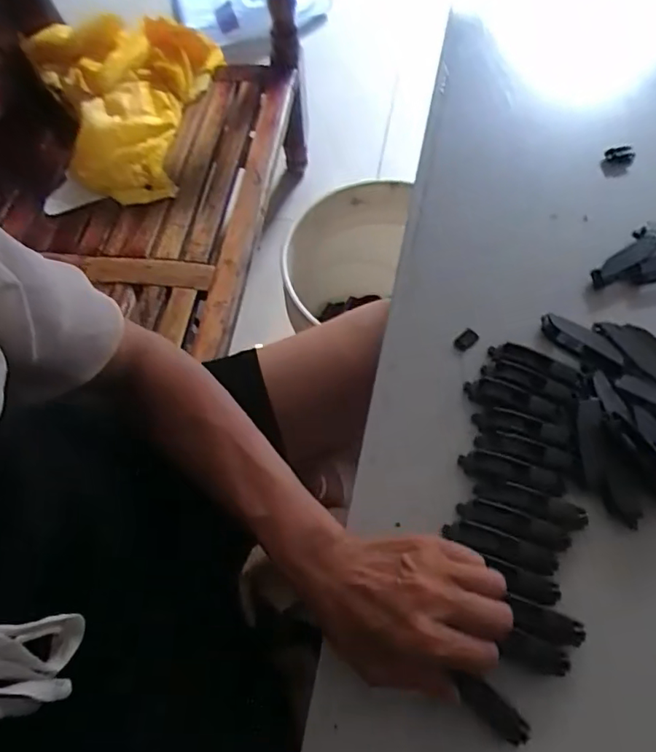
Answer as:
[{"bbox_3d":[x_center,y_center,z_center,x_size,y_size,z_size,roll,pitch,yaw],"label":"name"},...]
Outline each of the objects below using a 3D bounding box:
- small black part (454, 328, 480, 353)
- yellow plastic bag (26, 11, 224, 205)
[{"bbox_3d":[0.115,-0.029,0.462,0.021,0.005,0.014,-40,65,-20],"label":"small black part"},{"bbox_3d":[-0.316,-0.483,0.971,0.322,0.100,0.428,-22,65,-10],"label":"yellow plastic bag"}]

